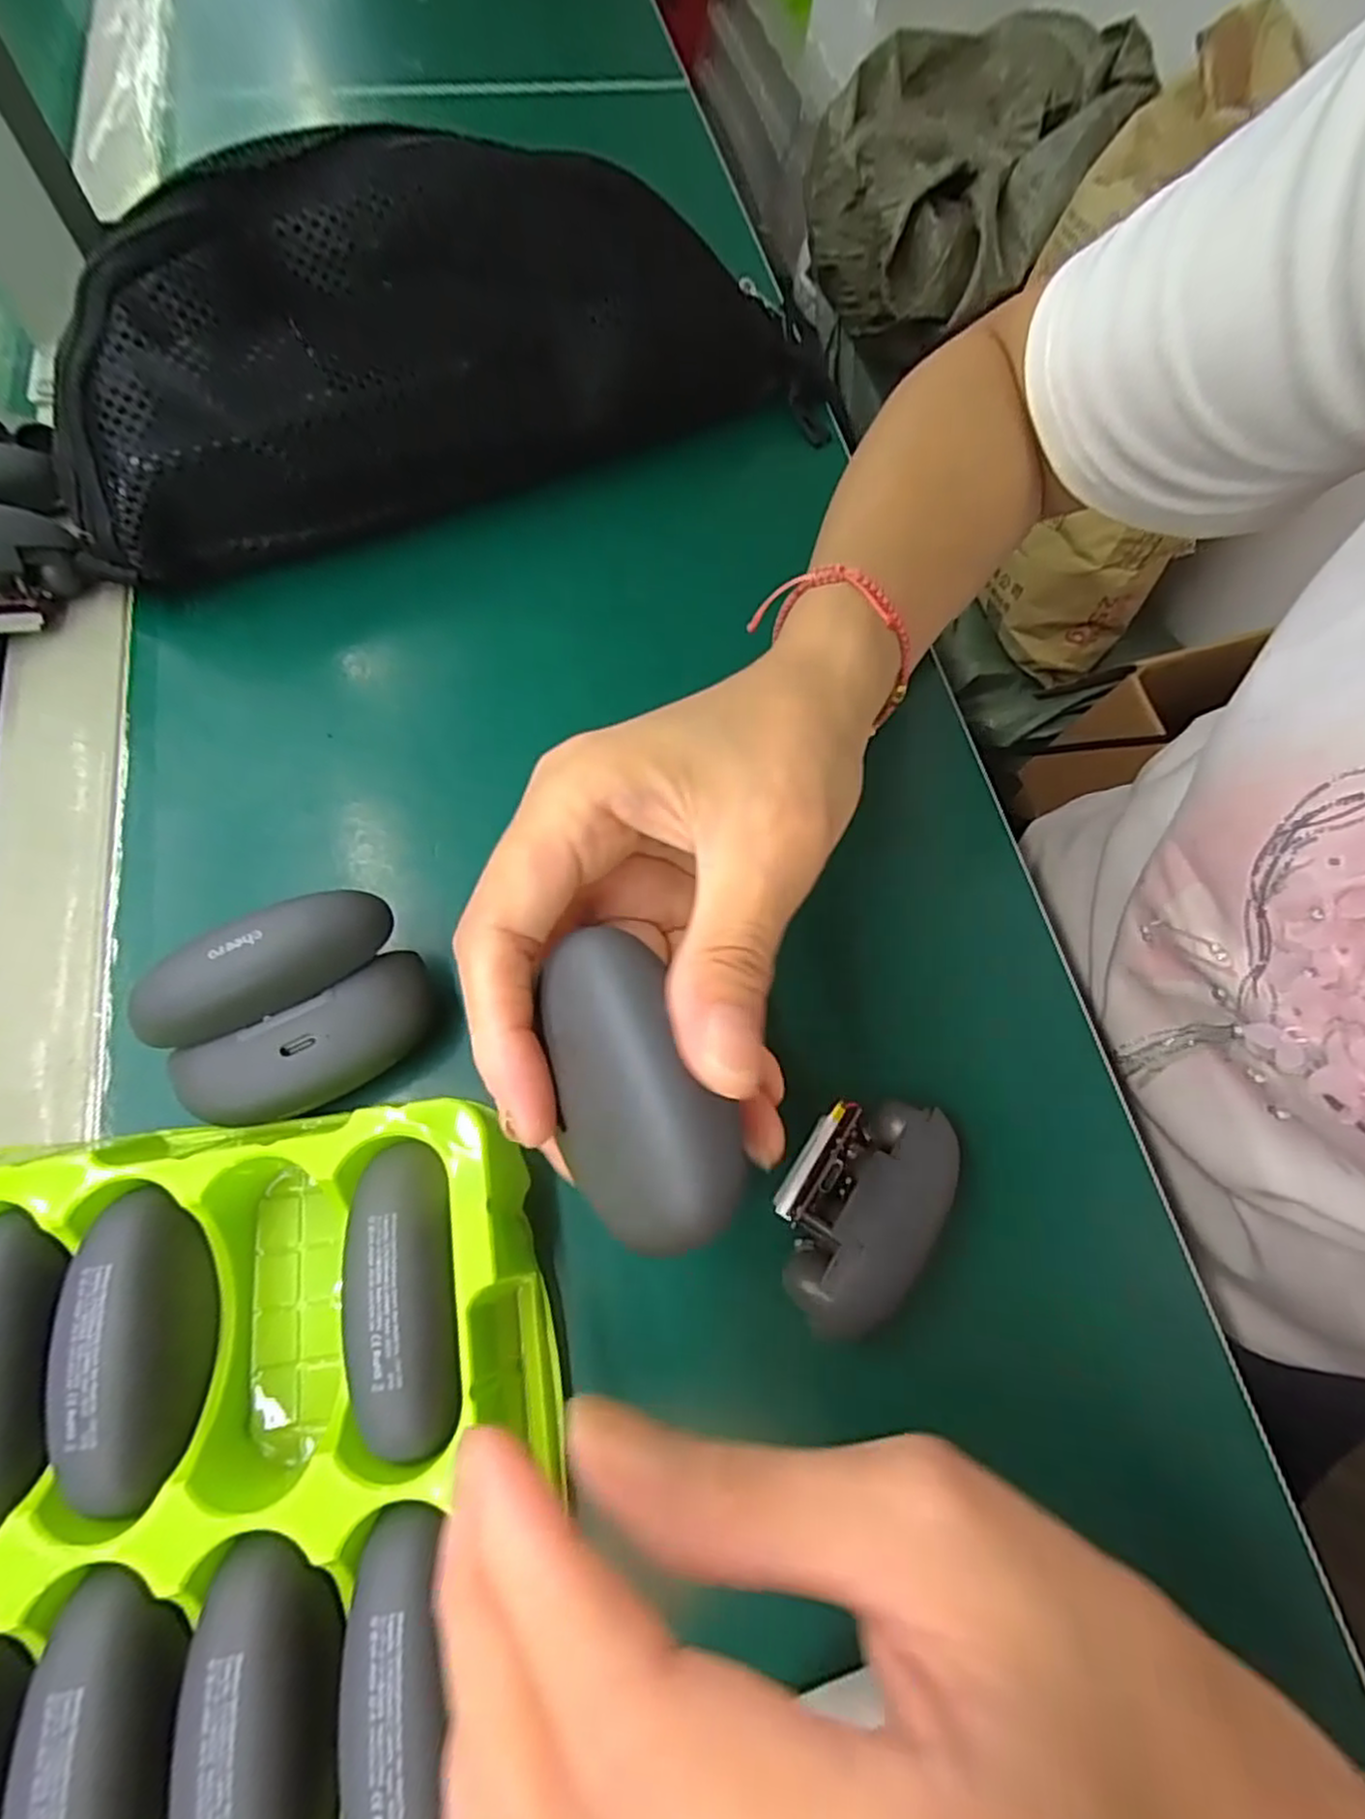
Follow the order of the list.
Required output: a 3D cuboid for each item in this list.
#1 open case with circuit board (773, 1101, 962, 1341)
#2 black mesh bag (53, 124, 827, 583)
[{"bbox_3d":[0.048,0.078,0.192,0.037,0.015,0.061,33,70,9],"label":"open case with circuit board"},{"bbox_3d":[-0.080,-0.214,0.269,0.295,0.086,0.080,-23,71,-12],"label":"black mesh bag"}]

